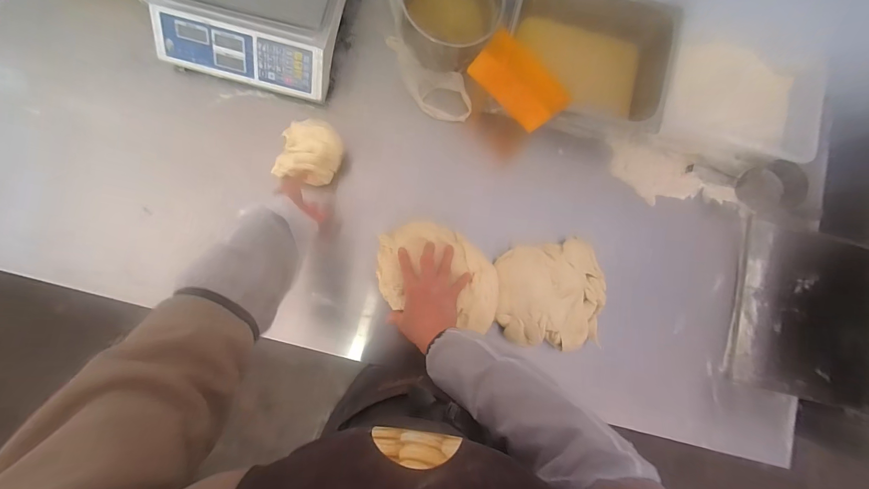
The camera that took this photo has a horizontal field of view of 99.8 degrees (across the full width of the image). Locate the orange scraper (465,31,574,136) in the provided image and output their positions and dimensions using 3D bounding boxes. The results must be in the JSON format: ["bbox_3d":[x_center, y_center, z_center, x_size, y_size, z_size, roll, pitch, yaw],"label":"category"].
[{"bbox_3d":[0.156,-0.299,0.674,0.176,0.012,0.100,44,94,-1],"label":"orange scraper"}]

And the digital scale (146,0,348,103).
[{"bbox_3d":[-0.345,-0.480,0.705,0.336,0.111,0.314,16,84,-1],"label":"digital scale"}]

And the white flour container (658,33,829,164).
[{"bbox_3d":[0.618,-0.291,0.752,0.280,0.096,0.225,8,84,-2],"label":"white flour container"}]

